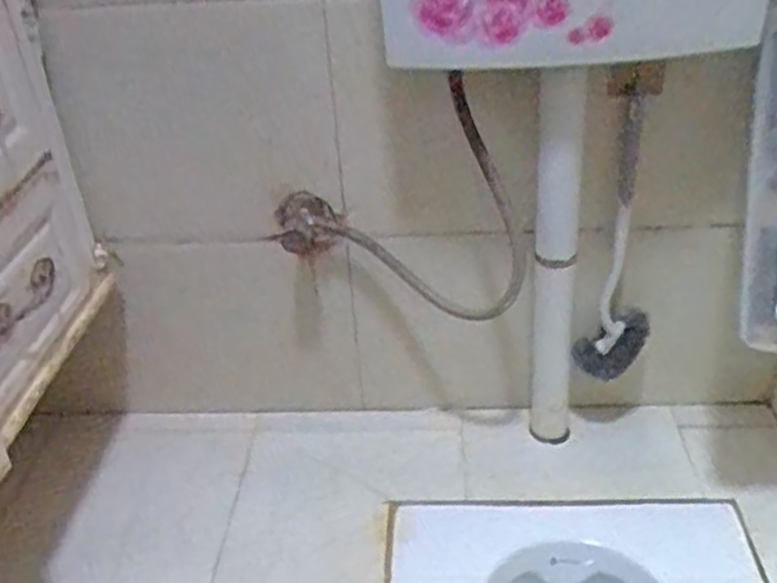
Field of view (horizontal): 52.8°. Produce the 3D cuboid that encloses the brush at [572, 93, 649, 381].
[{"bbox_3d":[0.285,-0.048,0.952,0.084,0.370,0.069,8,34,18],"label":"brush"}]

